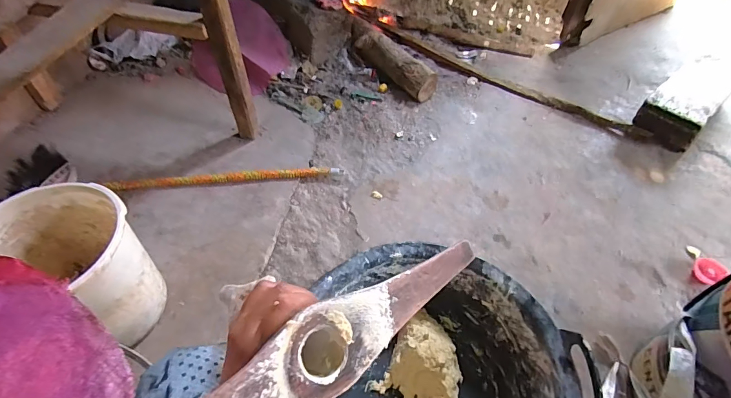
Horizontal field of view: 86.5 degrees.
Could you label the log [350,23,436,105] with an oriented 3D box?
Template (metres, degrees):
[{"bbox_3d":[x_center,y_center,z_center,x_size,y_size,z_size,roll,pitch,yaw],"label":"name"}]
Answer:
[{"bbox_3d":[0.074,-0.481,1.317,0.092,0.079,0.406,-32,59,-23],"label":"log"}]

